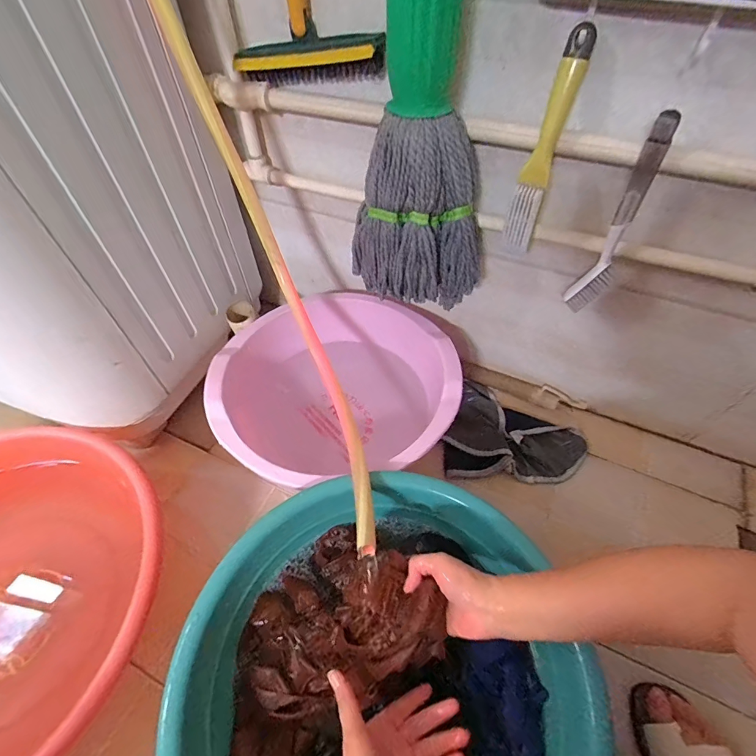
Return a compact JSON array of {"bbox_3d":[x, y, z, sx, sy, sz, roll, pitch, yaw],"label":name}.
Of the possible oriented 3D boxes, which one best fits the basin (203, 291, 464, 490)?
[{"bbox_3d":[-0.071,0.029,0.707,0.385,0.168,0.346,-15,55,-10],"label":"basin"}]

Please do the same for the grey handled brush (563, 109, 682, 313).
[{"bbox_3d":[0.294,-0.184,0.486,0.046,0.233,0.053,28,59,20],"label":"grey handled brush"}]

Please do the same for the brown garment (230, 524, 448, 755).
[{"bbox_3d":[-0.071,0.291,0.430,0.184,0.129,0.244,37,62,25],"label":"brown garment"}]

